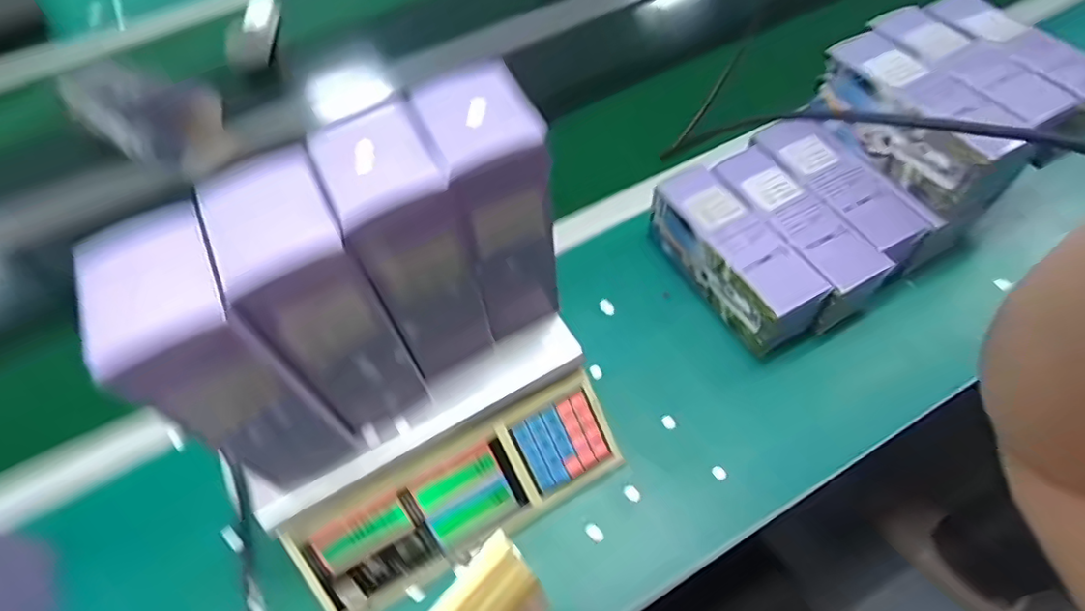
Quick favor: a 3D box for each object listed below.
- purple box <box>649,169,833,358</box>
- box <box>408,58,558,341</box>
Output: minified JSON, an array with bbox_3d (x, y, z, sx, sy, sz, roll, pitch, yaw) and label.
[{"bbox_3d":[0.195,-0.050,0.591,0.072,0.082,0.207,-27,59,-13],"label":"purple box"},{"bbox_3d":[-0.034,-0.067,0.427,0.068,0.189,0.091,-21,58,-9],"label":"box"}]

